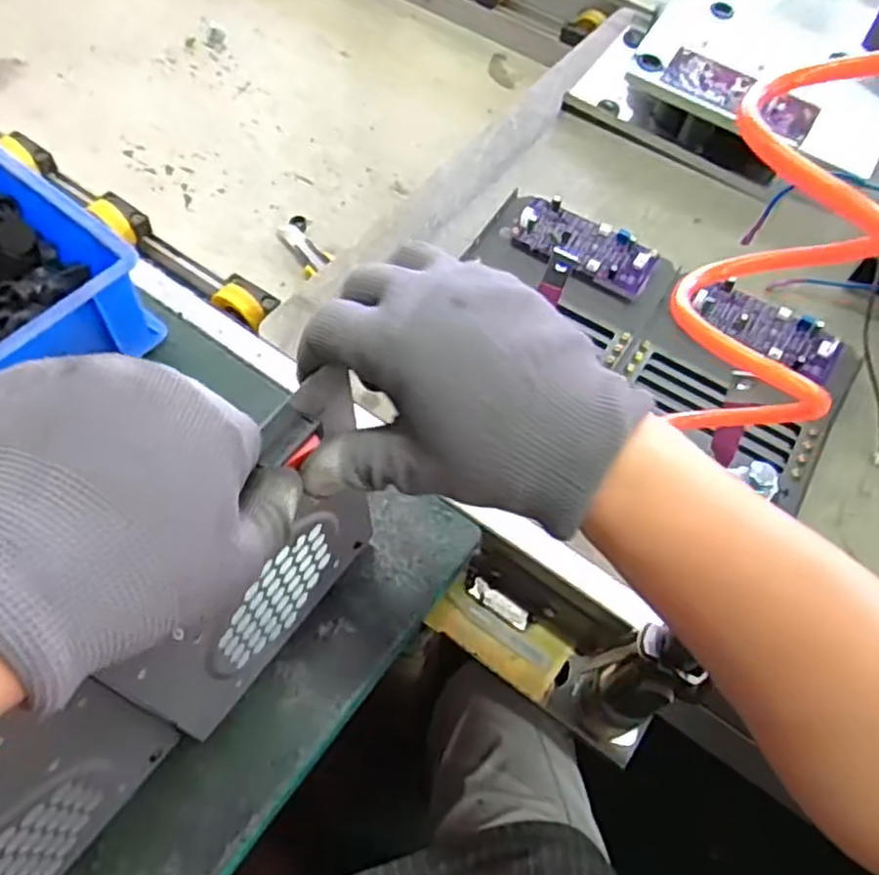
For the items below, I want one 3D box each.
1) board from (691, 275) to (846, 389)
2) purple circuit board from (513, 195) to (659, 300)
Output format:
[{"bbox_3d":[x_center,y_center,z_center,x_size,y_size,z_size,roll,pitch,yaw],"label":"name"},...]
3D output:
[{"bbox_3d":[0.246,-0.082,0.537,0.108,0.019,0.045,32,63,15],"label":"board"},{"bbox_3d":[0.116,-0.153,0.570,0.112,0.016,0.057,28,69,12],"label":"purple circuit board"}]

